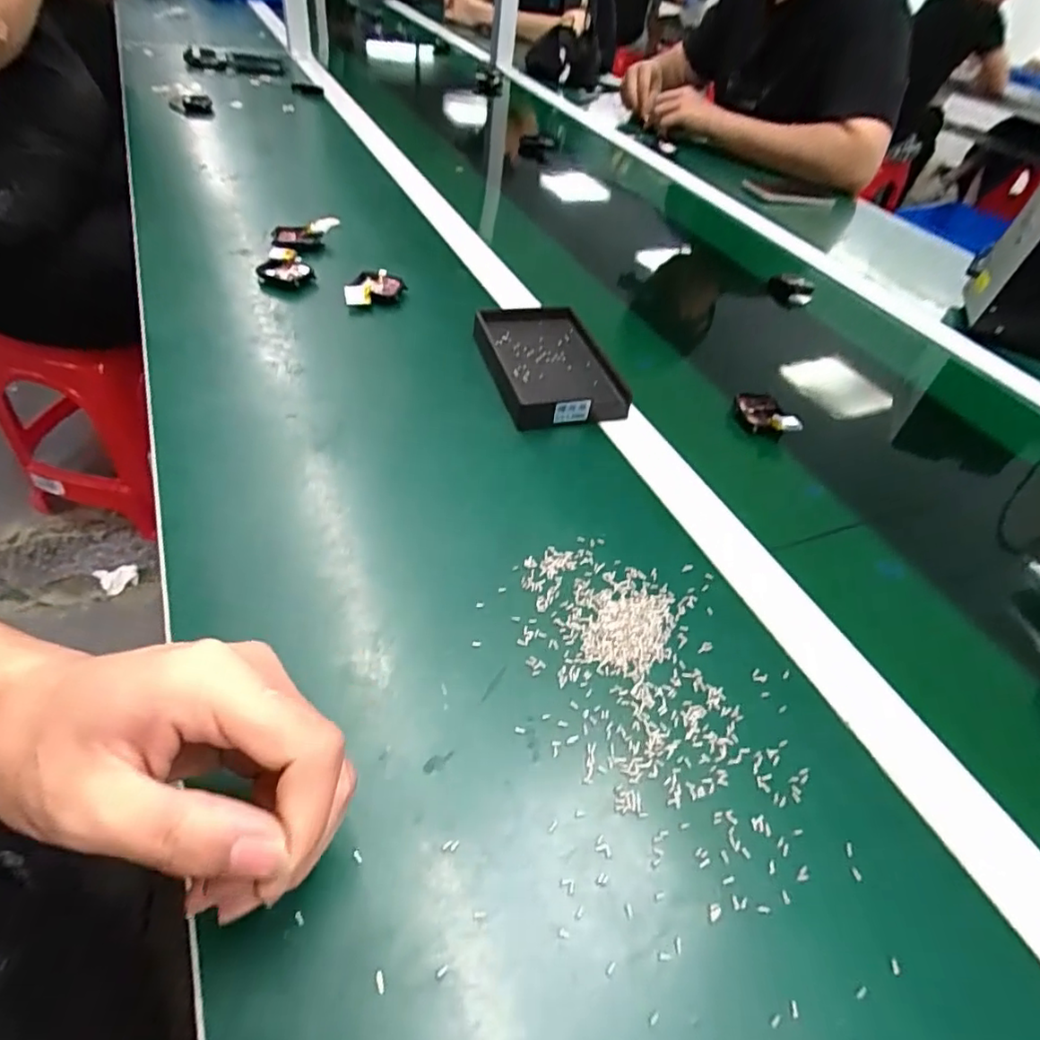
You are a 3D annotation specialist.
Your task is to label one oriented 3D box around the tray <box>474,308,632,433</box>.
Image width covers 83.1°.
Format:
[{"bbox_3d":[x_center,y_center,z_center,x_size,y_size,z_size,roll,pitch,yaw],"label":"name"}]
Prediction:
[{"bbox_3d":[0.022,-0.123,0.475,0.098,0.030,0.146,-8,49,-14],"label":"tray"}]

